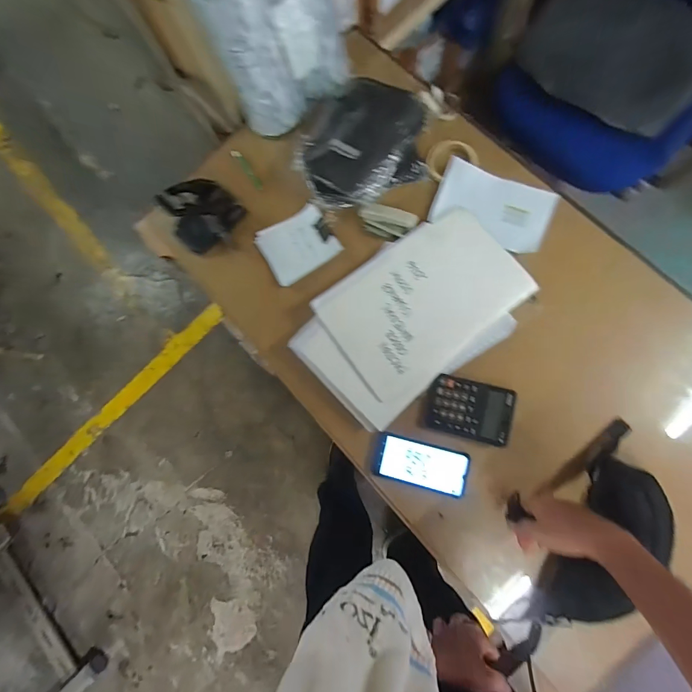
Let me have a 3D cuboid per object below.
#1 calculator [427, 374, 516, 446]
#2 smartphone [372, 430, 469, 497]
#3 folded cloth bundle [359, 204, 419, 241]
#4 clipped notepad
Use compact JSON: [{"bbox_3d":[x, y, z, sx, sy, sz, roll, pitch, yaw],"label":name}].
[{"bbox_3d":[0.222,0.112,0.654,0.140,0.015,0.101,13,83,9],"label":"calculator"},{"bbox_3d":[0.135,0.213,0.658,0.160,0.013,0.081,13,83,9],"label":"smartphone"},{"bbox_3d":[0.080,-0.246,0.725,0.113,0.053,0.046,20,84,6],"label":"folded cloth bundle"},{"bbox_3d":[-0.100,-0.210,0.755,0.146,0.018,0.132,-33,78,1],"label":"clipped notepad"}]

